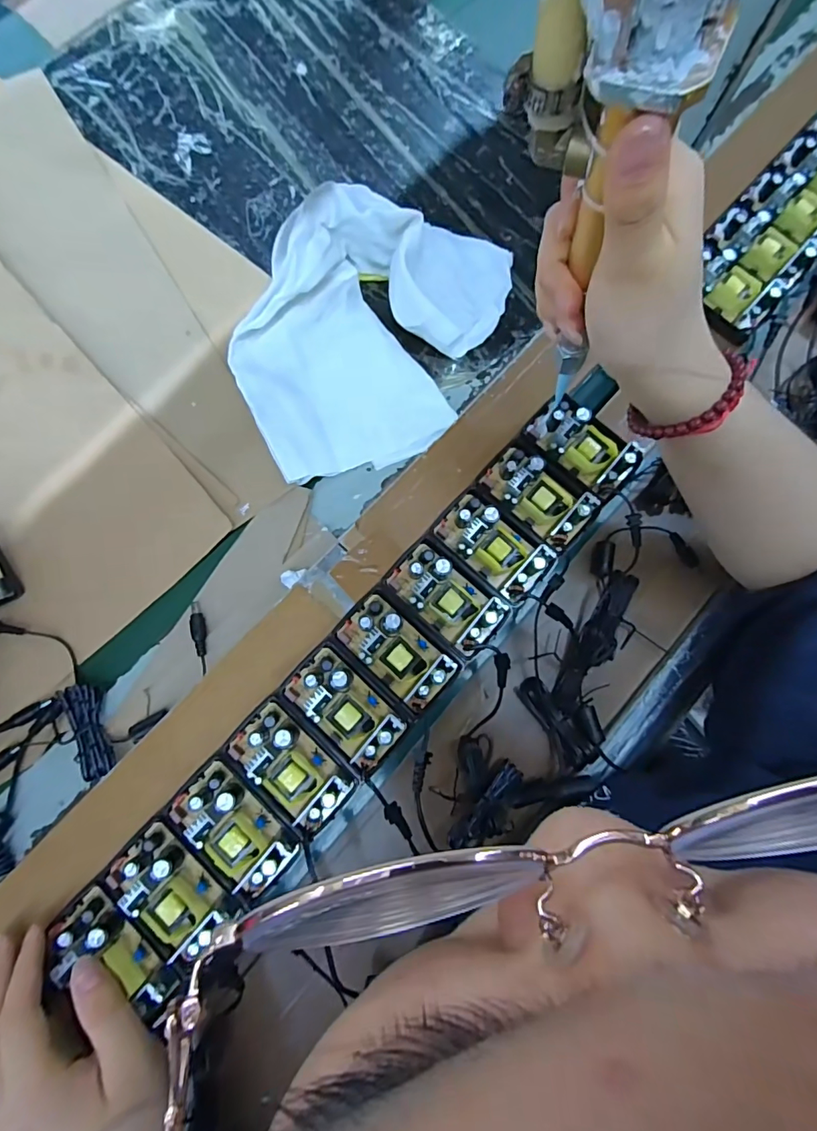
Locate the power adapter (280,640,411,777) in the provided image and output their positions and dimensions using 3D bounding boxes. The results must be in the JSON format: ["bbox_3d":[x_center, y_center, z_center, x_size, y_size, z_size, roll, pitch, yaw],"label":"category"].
[{"bbox_3d":[-0.041,0.090,0.304,0.076,0.021,0.047,43,80,6],"label":"power adapter"}]

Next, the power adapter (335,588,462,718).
[{"bbox_3d":[-0.008,0.056,0.315,0.078,0.027,0.044,42,80,6],"label":"power adapter"}]

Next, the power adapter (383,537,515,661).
[{"bbox_3d":[0.026,0.020,0.321,0.080,0.023,0.047,40,80,5],"label":"power adapter"}]

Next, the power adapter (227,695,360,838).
[{"bbox_3d":[-0.074,0.125,0.296,0.076,0.021,0.044,40,80,5],"label":"power adapter"}]

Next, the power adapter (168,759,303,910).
[{"bbox_3d":[-0.106,0.159,0.287,0.076,0.025,0.042,42,80,6],"label":"power adapter"}]

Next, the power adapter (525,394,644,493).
[{"bbox_3d":[0.124,-0.087,0.342,0.075,0.019,0.041,41,80,6],"label":"power adapter"}]

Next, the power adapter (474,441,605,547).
[{"bbox_3d":[0.093,-0.053,0.335,0.077,0.022,0.049,42,80,6],"label":"power adapter"}]

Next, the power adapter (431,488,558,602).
[{"bbox_3d":[0.059,-0.017,0.329,0.076,0.023,0.049,42,80,6],"label":"power adapter"}]

